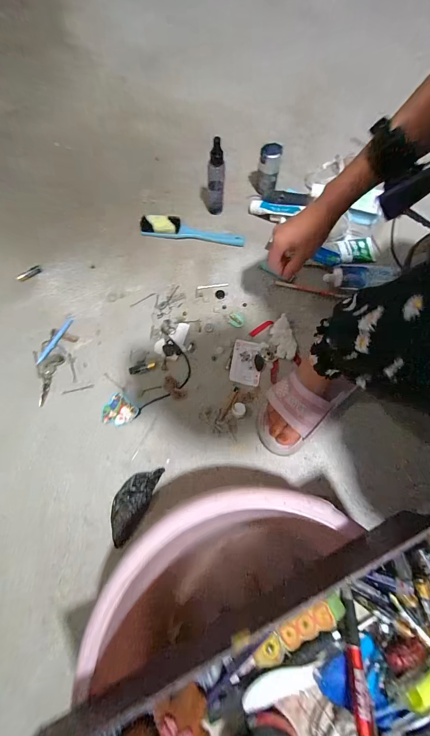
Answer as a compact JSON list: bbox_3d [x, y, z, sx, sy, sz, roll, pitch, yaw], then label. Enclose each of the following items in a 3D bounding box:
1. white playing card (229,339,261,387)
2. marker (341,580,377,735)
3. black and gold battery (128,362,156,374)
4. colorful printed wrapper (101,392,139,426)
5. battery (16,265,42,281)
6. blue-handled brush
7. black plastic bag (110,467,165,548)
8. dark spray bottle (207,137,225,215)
[{"bbox_3d":[0.059,-0.011,0.565,0.054,0.004,0.086,10,70,4],"label":"white playing card"},{"bbox_3d":[0.129,0.267,0.275,0.018,0.019,0.117,5,51,2],"label":"marker"},{"bbox_3d":[-0.134,0.000,0.557,0.048,0.012,0.013,-15,70,-5],"label":"black and gold battery"},{"bbox_3d":[-0.169,0.078,0.530,0.056,0.013,0.055,0,70,0],"label":"colorful printed wrapper"},{"bbox_3d":[-0.388,-0.195,0.633,0.049,0.017,0.015,-28,72,-9],"label":"battery"},{"bbox_3d":[-0.048,-0.305,0.663,0.224,0.029,0.043,6,70,2],"label":"blue-handled brush"},{"bbox_3d":[-0.131,0.211,0.476,0.051,0.011,0.120,22,72,8],"label":"black plastic bag"},{"bbox_3d":[0.002,-0.401,0.632,0.034,0.148,0.042,1,70,1],"label":"dark spray bottle"}]

